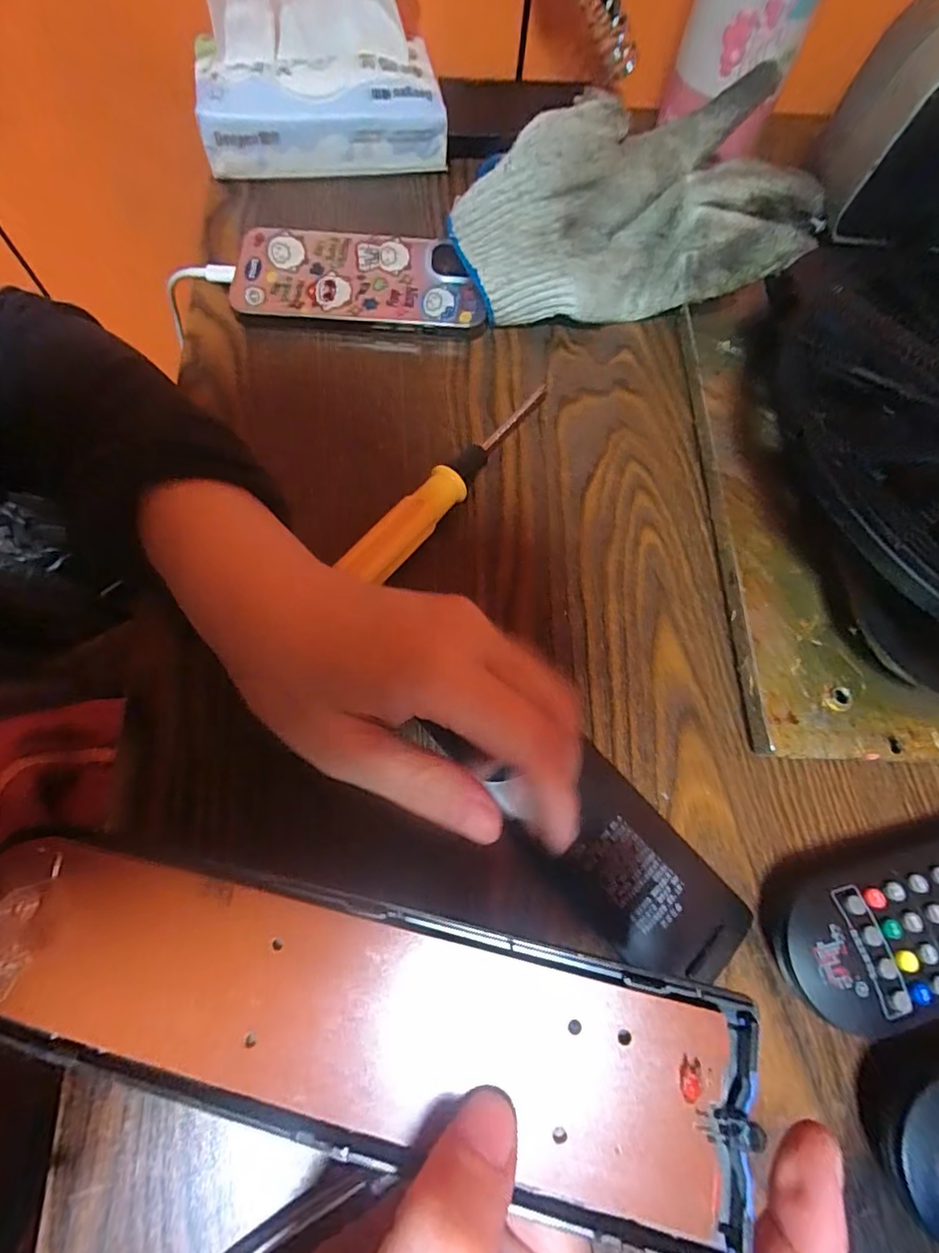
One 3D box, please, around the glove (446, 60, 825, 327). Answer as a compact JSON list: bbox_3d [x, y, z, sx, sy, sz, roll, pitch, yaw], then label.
[{"bbox_3d":[0.088,-0.218,0.284,0.191,0.073,0.091,-6,72,-5],"label":"glove"}]

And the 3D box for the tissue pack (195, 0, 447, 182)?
[{"bbox_3d":[-0.097,-0.345,0.323,0.148,0.105,0.078,-12,70,-9],"label":"tissue pack"}]

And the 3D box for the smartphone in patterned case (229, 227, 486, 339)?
[{"bbox_3d":[-0.064,-0.199,0.300,0.139,0.008,0.064,3,80,-1],"label":"smartphone in patterned case"}]

